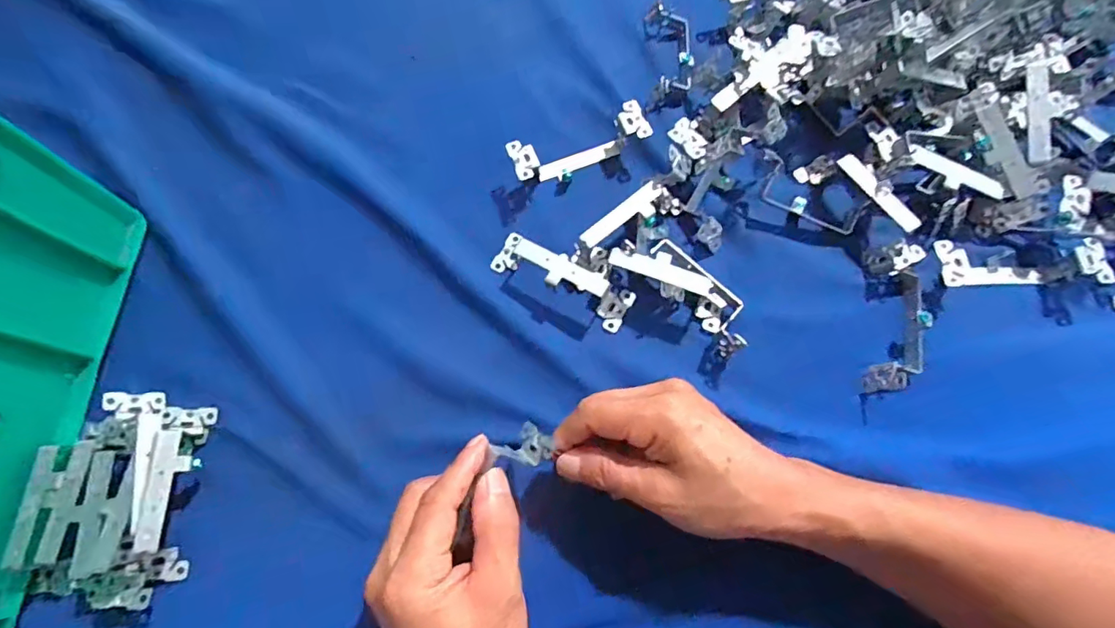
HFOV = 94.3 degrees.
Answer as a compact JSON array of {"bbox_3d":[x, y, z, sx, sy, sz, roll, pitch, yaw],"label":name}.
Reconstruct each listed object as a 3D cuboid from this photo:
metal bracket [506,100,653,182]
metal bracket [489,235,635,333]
[{"bbox_3d":[0.017,-0.129,0.402,0.106,0.027,0.031,-21,74,-4],"label":"metal bracket"},{"bbox_3d":[0.003,-0.027,0.366,0.104,0.029,0.033,27,76,9],"label":"metal bracket"}]

